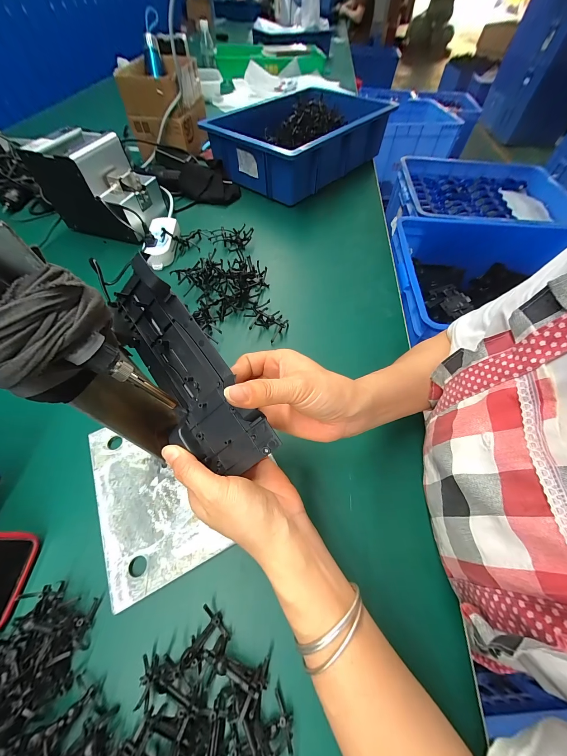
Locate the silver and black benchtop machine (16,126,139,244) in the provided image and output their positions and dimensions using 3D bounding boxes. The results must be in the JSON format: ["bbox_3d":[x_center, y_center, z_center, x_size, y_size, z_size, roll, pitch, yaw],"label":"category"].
[{"bbox_3d":[-0.379,-0.397,0.538,0.193,0.136,0.135,21,60,13],"label":"silver and black benchtop machine"}]

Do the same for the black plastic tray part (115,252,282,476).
[{"bbox_3d":[-0.083,-0.006,0.210,0.070,0.021,0.184,-37,80,18],"label":"black plastic tray part"}]

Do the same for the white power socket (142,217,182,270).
[{"bbox_3d":[-0.247,-0.282,0.535,0.063,0.033,0.135,-6,58,-4],"label":"white power socket"}]

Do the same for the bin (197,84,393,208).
[{"bbox_3d":[0.038,-0.643,0.717,0.317,0.126,0.426,37,65,21],"label":"bin"}]

